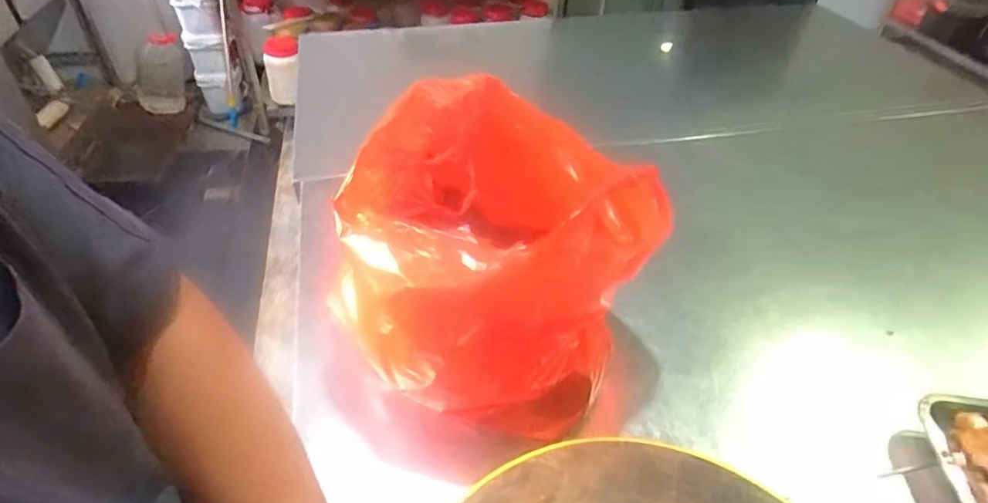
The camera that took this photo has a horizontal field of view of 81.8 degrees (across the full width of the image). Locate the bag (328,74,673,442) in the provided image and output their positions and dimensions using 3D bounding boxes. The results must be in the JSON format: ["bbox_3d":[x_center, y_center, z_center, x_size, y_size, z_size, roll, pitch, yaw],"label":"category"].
[{"bbox_3d":[-0.006,0.000,0.764,0.386,0.279,0.365,28,48,26],"label":"bag"}]

